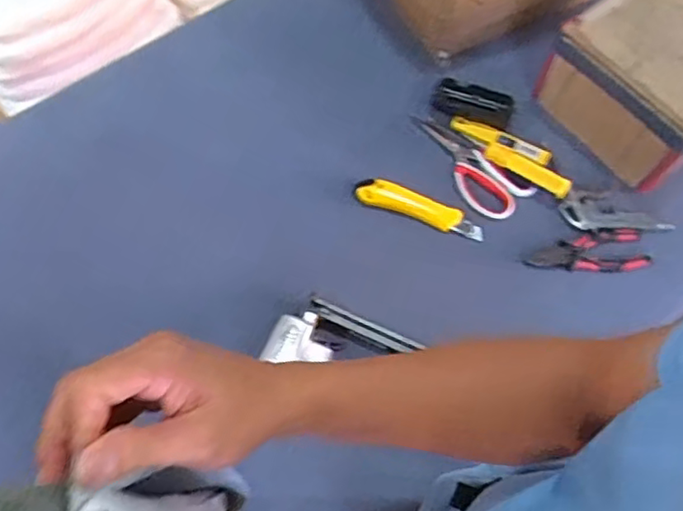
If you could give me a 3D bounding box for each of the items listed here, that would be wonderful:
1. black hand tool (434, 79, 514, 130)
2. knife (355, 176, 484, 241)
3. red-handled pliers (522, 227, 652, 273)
[{"bbox_3d":[0.179,-0.209,0.859,0.105,0.024,0.048,17,65,6],"label":"black hand tool"},{"bbox_3d":[0.101,-0.063,0.806,0.169,0.024,0.034,18,65,6],"label":"knife"},{"bbox_3d":[0.307,-0.003,0.787,0.146,0.012,0.056,-6,64,-5],"label":"red-handled pliers"}]

